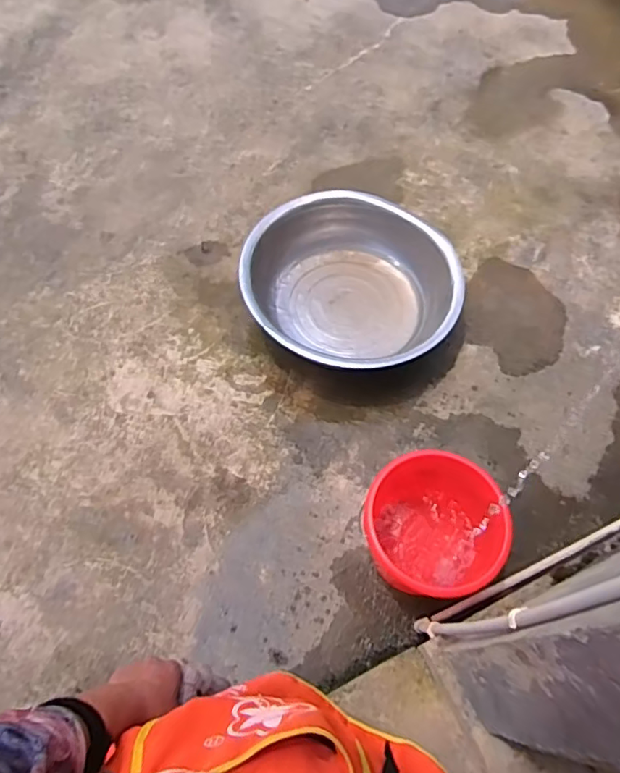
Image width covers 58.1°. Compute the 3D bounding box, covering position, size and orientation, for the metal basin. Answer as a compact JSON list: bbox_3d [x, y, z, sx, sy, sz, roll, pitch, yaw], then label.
[{"bbox_3d":[0.111,-0.292,1.661,0.613,0.182,0.545,41,70,15],"label":"metal basin"}]

